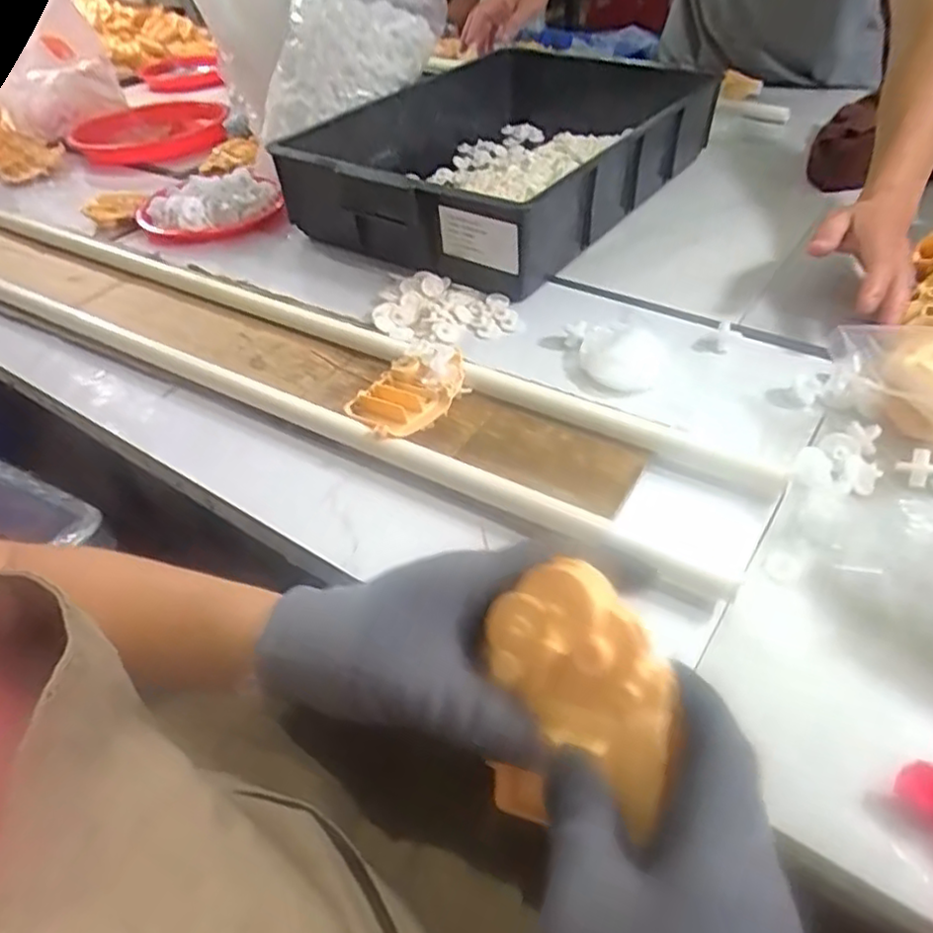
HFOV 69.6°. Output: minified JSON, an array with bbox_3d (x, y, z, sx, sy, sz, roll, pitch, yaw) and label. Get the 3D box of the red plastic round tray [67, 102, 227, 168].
[{"bbox_3d":[-0.541,-0.570,1.151,0.222,0.047,0.216,-3,43,2],"label":"red plastic round tray"}]

